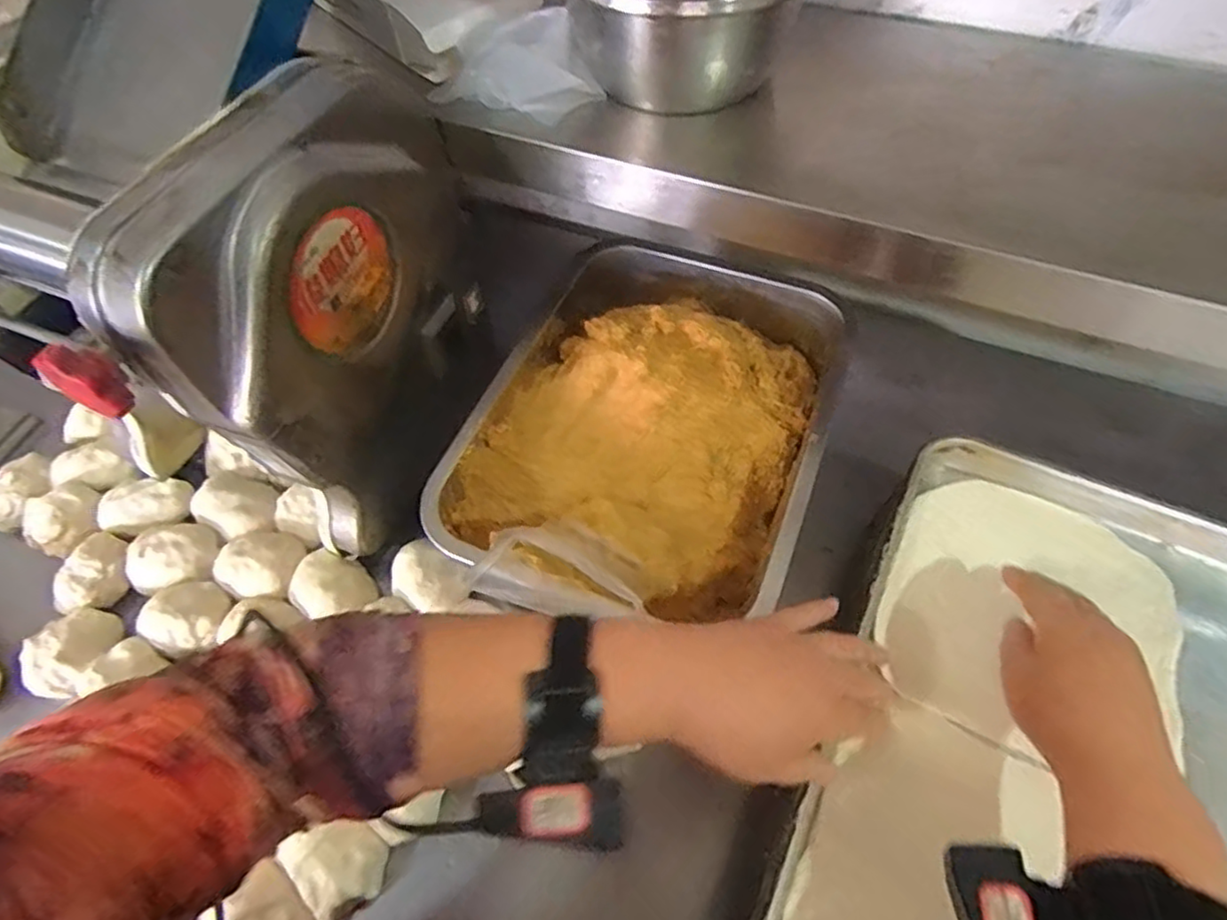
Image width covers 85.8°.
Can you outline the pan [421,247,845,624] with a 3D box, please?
[{"bbox_3d":[0.031,-0.028,0.538,0.259,0.098,0.372,18,60,13],"label":"pan"}]

